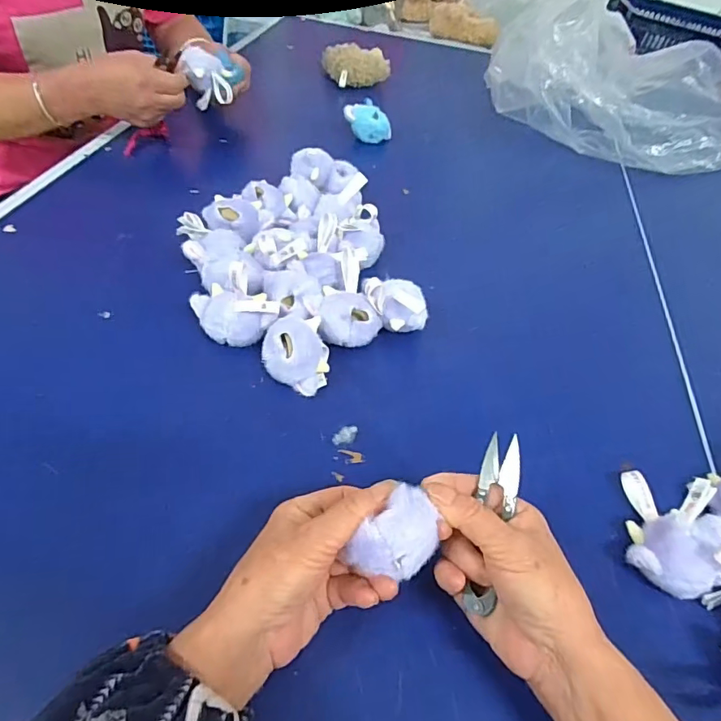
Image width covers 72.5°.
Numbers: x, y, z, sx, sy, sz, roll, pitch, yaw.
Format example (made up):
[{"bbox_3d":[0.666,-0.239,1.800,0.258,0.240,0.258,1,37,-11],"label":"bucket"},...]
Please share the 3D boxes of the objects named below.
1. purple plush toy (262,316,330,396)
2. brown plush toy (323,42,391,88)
[{"bbox_3d":[-0.057,-0.009,0.430,0.058,0.045,0.067,2,48,-5],"label":"purple plush toy"},{"bbox_3d":[-0.008,-0.549,0.911,0.106,0.060,0.081,-18,53,-22],"label":"brown plush toy"}]

